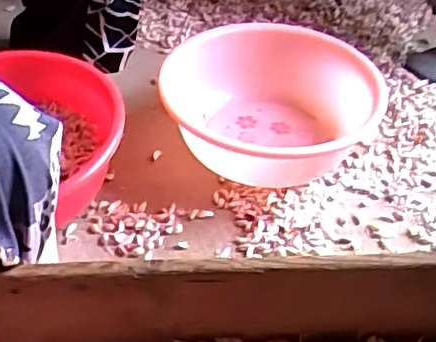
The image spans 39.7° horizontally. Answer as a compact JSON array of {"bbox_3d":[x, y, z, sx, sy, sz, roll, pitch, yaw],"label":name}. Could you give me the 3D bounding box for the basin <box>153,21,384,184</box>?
[{"bbox_3d":[0.067,-0.110,1.027,0.335,0.133,0.323,1,44,-1],"label":"basin"}]

